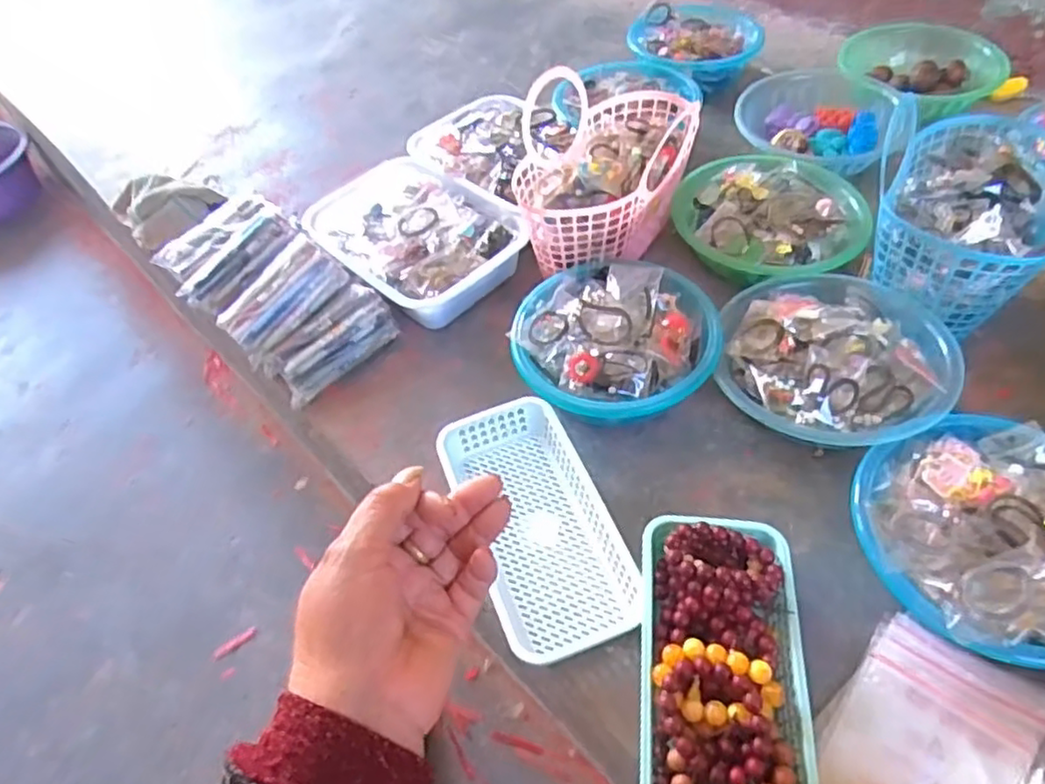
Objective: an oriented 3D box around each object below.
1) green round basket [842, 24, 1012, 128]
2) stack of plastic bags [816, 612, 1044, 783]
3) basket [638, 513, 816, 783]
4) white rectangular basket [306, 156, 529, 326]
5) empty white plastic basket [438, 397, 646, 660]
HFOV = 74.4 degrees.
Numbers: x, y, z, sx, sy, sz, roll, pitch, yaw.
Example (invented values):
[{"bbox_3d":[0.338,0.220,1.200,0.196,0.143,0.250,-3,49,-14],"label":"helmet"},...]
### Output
[{"bbox_3d":[0.610,-0.507,1.089,0.225,0.060,0.222,-32,56,-19],"label":"green round basket"},{"bbox_3d":[0.325,0.273,0.542,0.146,0.030,0.157,22,57,21],"label":"stack of plastic bags"},{"bbox_3d":[0.161,0.227,0.561,0.126,0.062,0.263,2,52,7],"label":"basket"},{"bbox_3d":[-0.147,-0.209,0.933,0.288,0.074,0.206,34,61,28],"label":"white rectangular basket"},{"bbox_3d":[0.011,0.128,0.681,0.132,0.043,0.267,-19,52,-10],"label":"empty white plastic basket"}]

